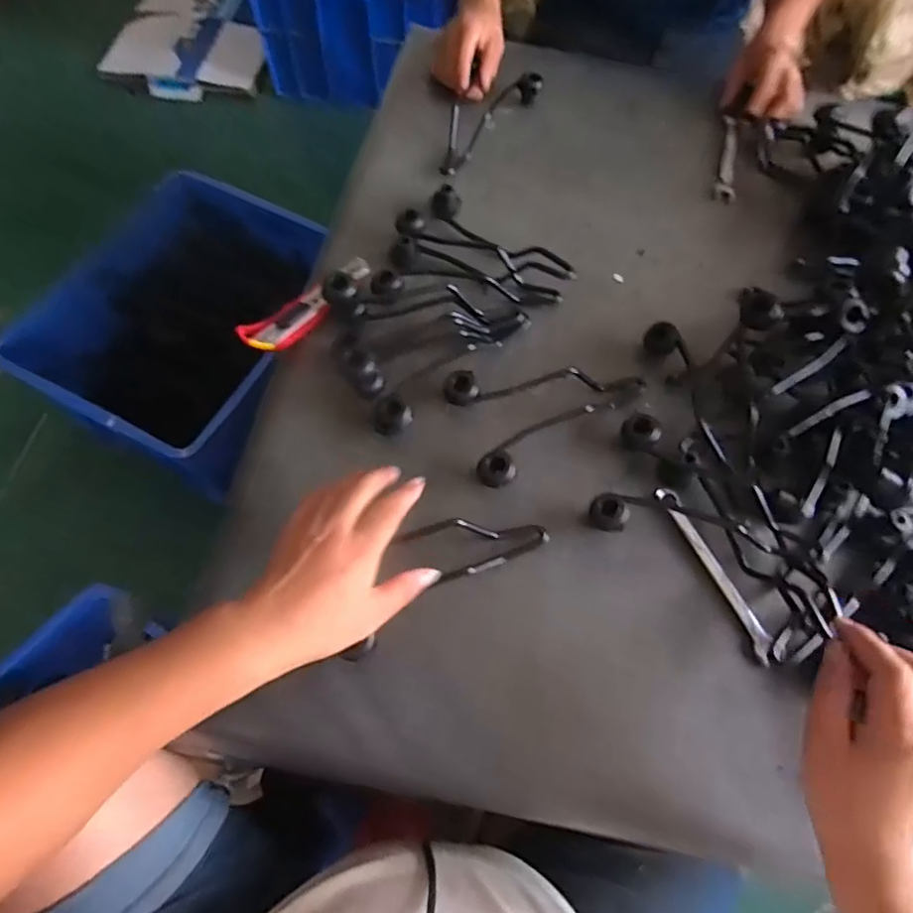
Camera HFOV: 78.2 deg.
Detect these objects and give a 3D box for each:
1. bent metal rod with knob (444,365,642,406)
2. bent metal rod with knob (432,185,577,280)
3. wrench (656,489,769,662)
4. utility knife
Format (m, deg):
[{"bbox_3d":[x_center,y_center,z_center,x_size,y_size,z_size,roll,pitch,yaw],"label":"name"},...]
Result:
[{"bbox_3d":[0.089,-0.073,0.556,0.198,0.031,0.031,-7,66,-5],"label":"bent metal rod with knob"},{"bbox_3d":[0.050,-0.242,0.629,0.193,0.042,0.033,39,70,14],"label":"bent metal rod with knob"},{"bbox_3d":[0.229,0.100,0.498,0.017,0.008,0.165,-21,68,-11],"label":"wrench"},{"bbox_3d":[-0.149,-0.152,0.586,0.153,0.022,0.042,-38,72,-17],"label":"utility knife"}]

